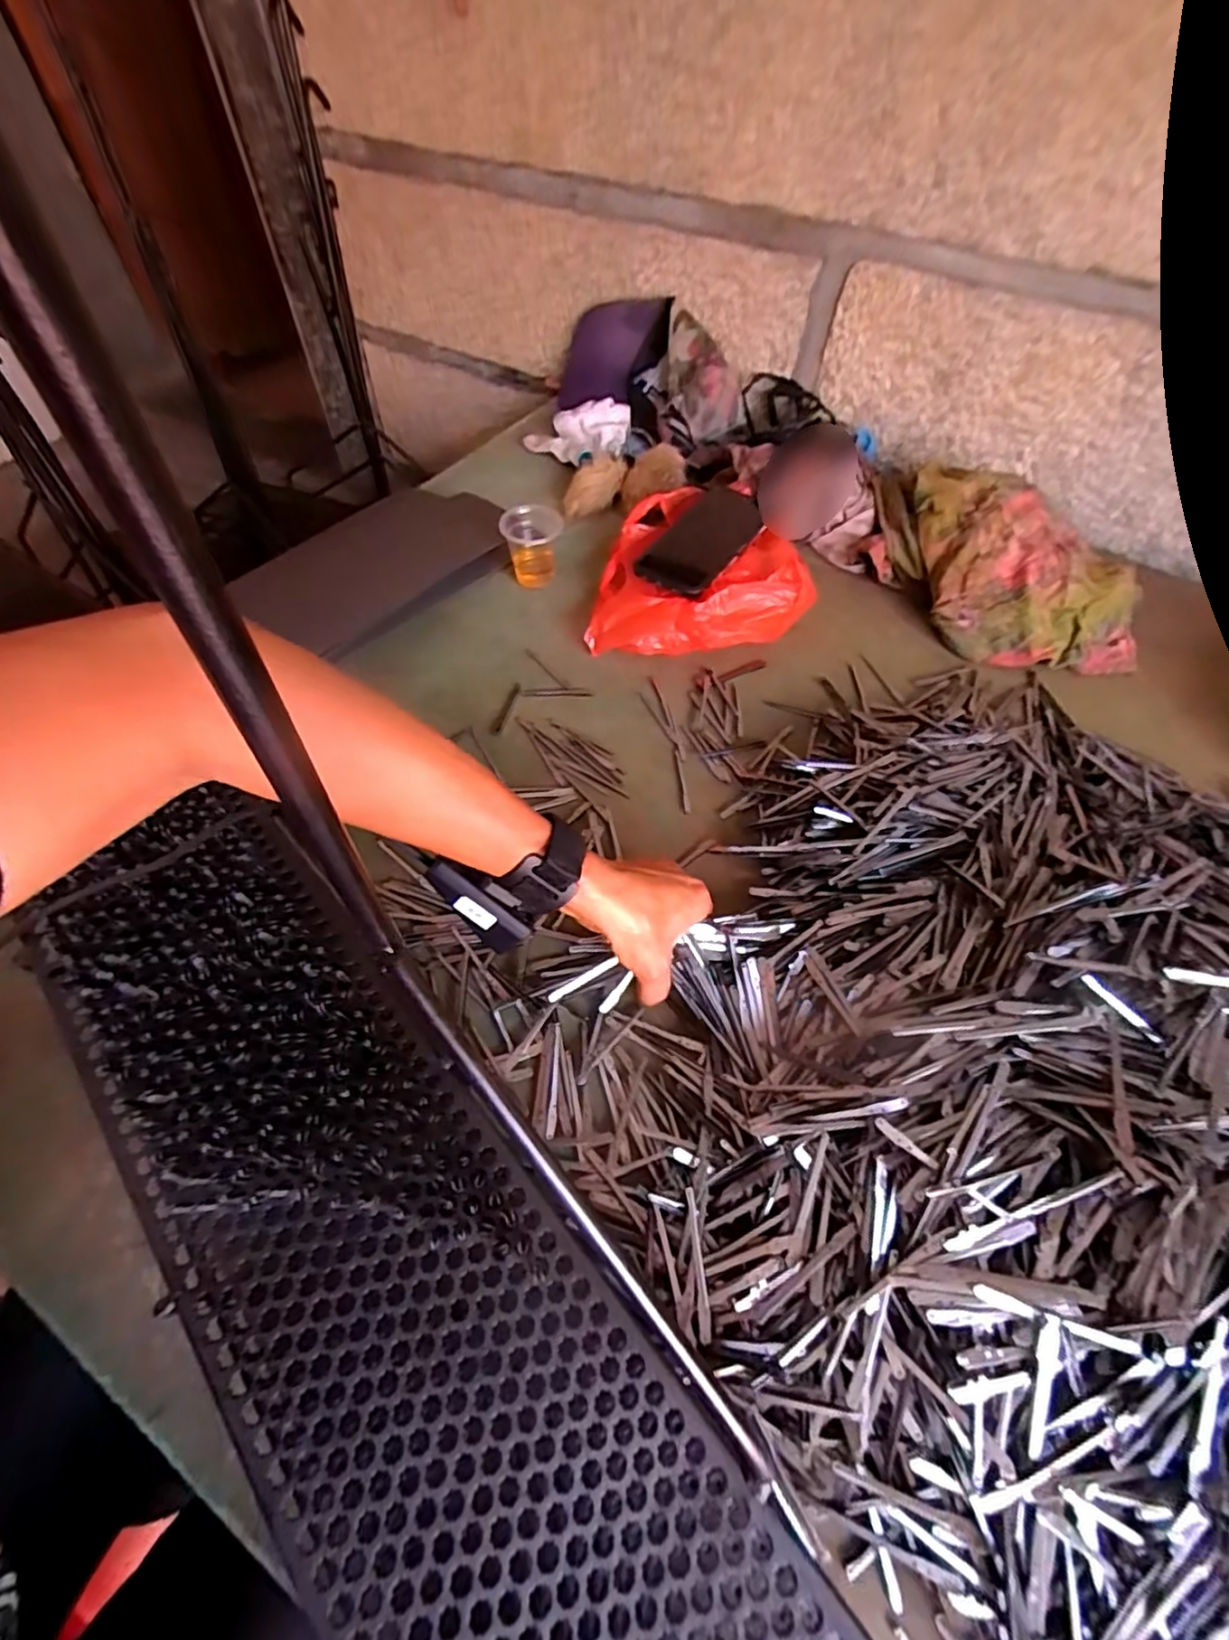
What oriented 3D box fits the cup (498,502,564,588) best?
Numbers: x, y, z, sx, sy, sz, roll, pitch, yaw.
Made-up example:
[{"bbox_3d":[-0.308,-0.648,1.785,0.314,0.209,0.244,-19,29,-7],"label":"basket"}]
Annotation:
[{"bbox_3d":[-0.086,-0.290,0.655,0.061,0.058,0.057,2,55,-3],"label":"cup"}]

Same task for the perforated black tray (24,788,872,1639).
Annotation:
[{"bbox_3d":[-0.118,0.185,0.289,0.150,0.024,0.518,-35,66,-25],"label":"perforated black tray"}]

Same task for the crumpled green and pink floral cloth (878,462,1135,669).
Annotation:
[{"bbox_3d":[0.392,-0.263,0.638,0.164,0.095,0.294,-22,59,-18],"label":"crumpled green and pink floral cloth"}]

